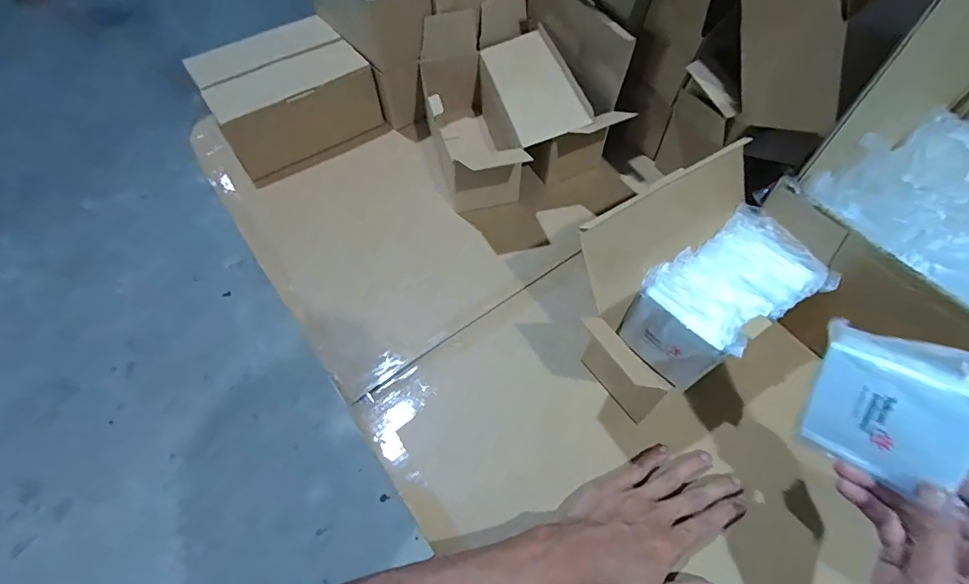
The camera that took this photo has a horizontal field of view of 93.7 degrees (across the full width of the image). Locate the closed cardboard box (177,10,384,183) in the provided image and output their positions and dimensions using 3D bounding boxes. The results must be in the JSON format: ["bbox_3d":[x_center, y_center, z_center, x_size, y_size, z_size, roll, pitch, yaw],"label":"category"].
[{"bbox_3d":[-0.286,-0.296,0.678,0.221,0.109,0.169,-32,58,-19],"label":"closed cardboard box"}]

